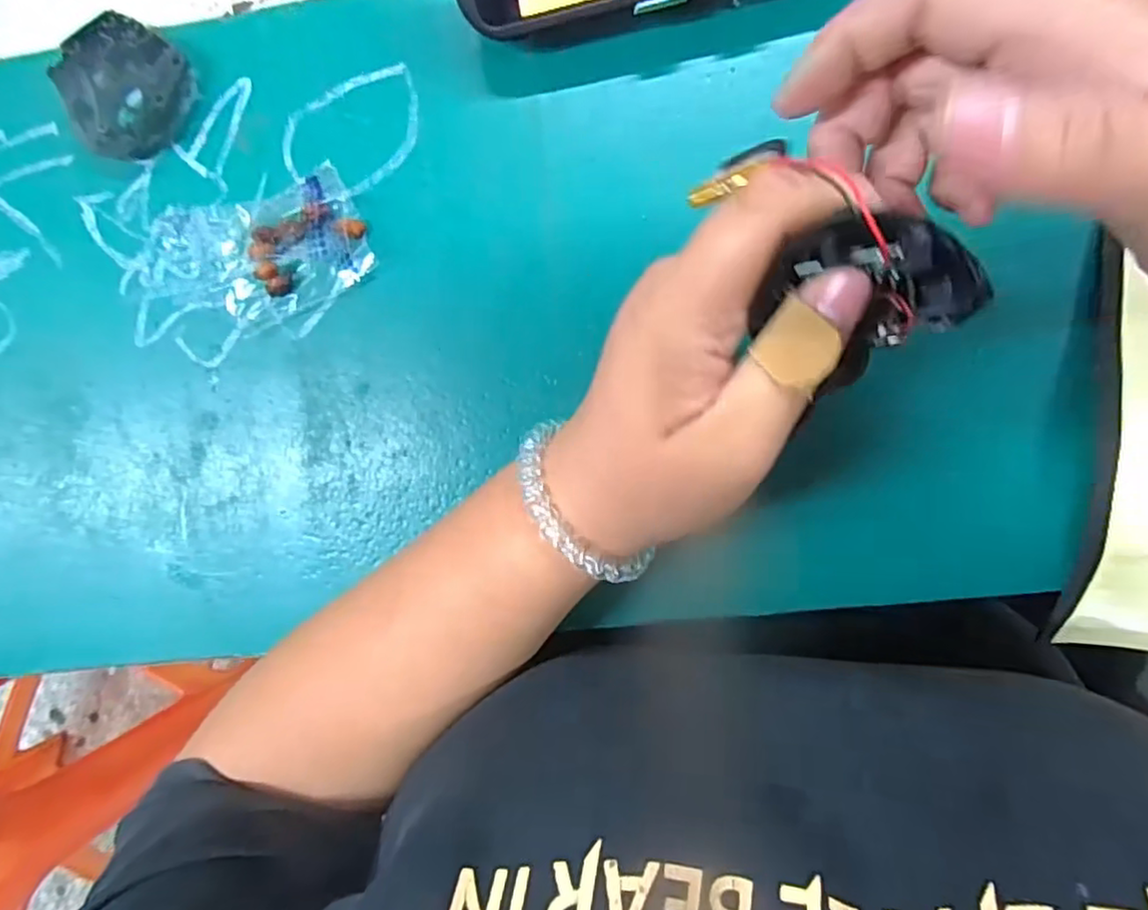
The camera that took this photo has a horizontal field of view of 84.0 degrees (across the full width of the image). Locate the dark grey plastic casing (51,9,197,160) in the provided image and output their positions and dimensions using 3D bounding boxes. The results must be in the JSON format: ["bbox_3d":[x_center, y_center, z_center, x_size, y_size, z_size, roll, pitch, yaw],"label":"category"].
[{"bbox_3d":[-0.208,-0.168,0.296,0.055,0.015,0.058,33,95,5],"label":"dark grey plastic casing"}]

